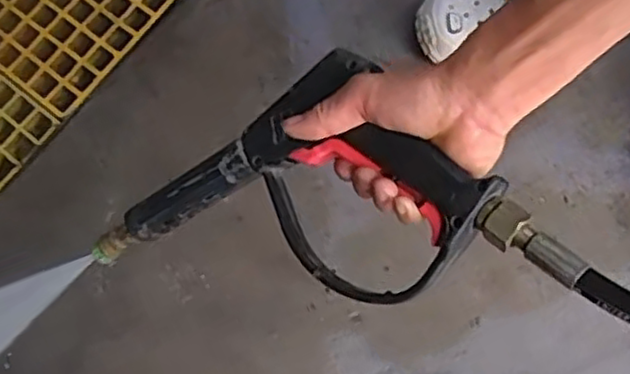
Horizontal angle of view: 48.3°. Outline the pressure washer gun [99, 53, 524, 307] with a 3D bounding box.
[{"bbox_3d":[-0.026,-0.005,0.517,0.353,0.052,0.160,-2,70,31],"label":"pressure washer gun"}]

